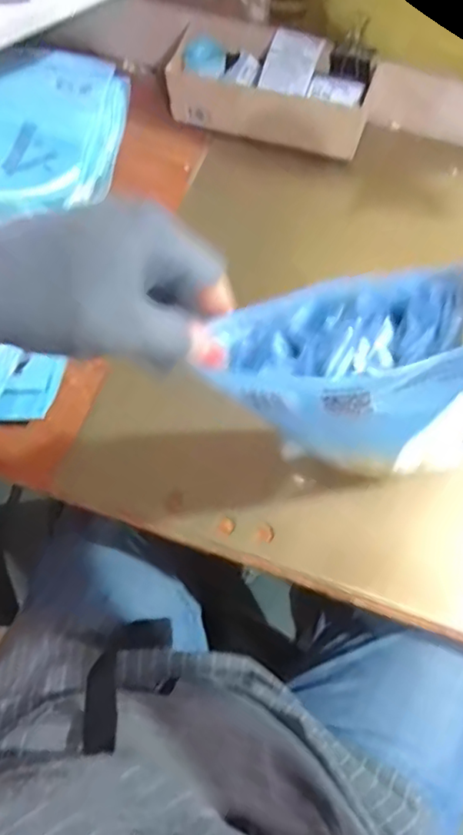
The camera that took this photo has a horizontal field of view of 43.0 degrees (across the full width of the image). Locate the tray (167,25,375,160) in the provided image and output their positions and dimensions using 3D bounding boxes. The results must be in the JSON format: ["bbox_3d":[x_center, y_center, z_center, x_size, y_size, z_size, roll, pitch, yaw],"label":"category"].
[{"bbox_3d":[0.041,-0.342,0.614,0.207,0.067,0.090,13,69,4],"label":"tray"}]

